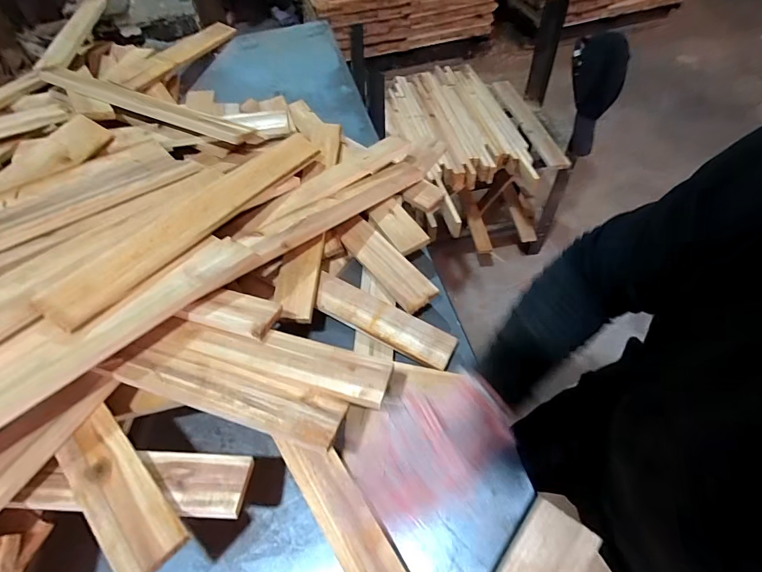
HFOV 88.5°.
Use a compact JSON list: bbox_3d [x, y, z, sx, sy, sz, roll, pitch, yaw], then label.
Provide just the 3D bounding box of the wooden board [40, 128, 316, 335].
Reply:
[{"bbox_3d":[-0.262,-0.125,0.598,0.073,0.031,0.496,20,46,15],"label":"wooden board"}]

